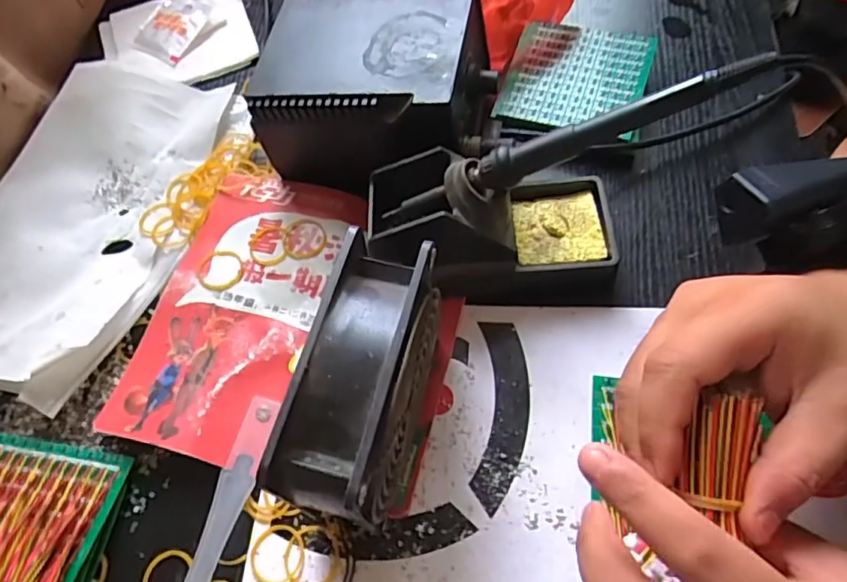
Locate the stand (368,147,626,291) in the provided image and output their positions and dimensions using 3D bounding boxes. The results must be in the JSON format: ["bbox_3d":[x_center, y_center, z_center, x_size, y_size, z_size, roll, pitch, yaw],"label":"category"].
[{"bbox_3d":[0.055,-0.042,0.354,0.126,0.078,0.073,-1,63,6],"label":"stand"}]

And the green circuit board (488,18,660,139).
[{"bbox_3d":[0.113,-0.161,0.432,0.100,0.005,0.097,15,68,17],"label":"green circuit board"}]

